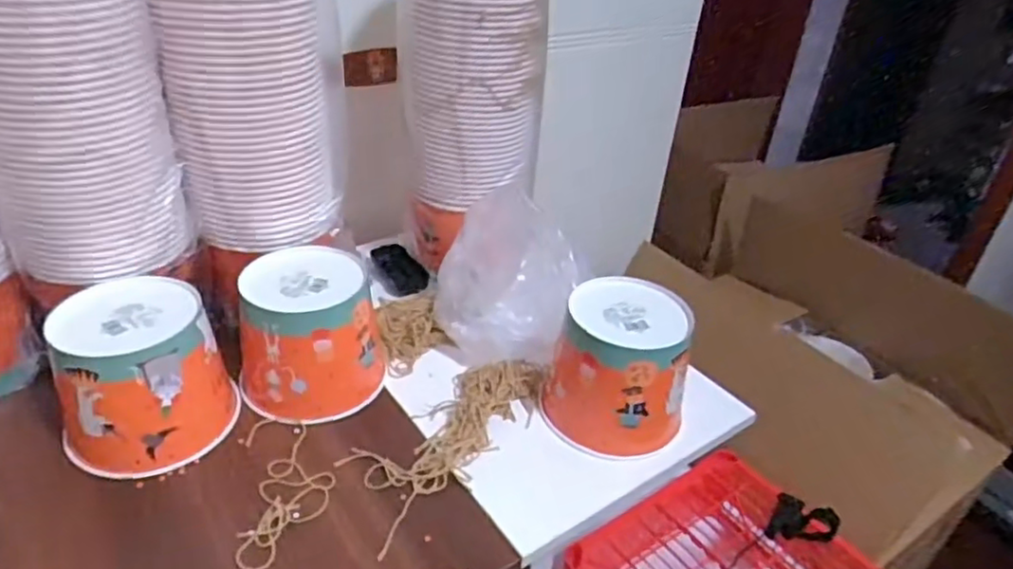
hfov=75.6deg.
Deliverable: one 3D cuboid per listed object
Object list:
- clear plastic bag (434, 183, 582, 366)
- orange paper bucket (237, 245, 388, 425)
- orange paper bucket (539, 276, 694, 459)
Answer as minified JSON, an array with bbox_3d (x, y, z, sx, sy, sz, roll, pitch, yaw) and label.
[{"bbox_3d":[0.003,0.001,0.762,0.170,0.174,0.118,6,34,2],"label":"clear plastic bag"},{"bbox_3d":[-0.211,0.052,0.707,0.147,0.130,0.142,-5,35,-15],"label":"orange paper bucket"},{"bbox_3d":[0.118,0.087,0.699,0.135,0.133,0.133,3,34,-2],"label":"orange paper bucket"}]

